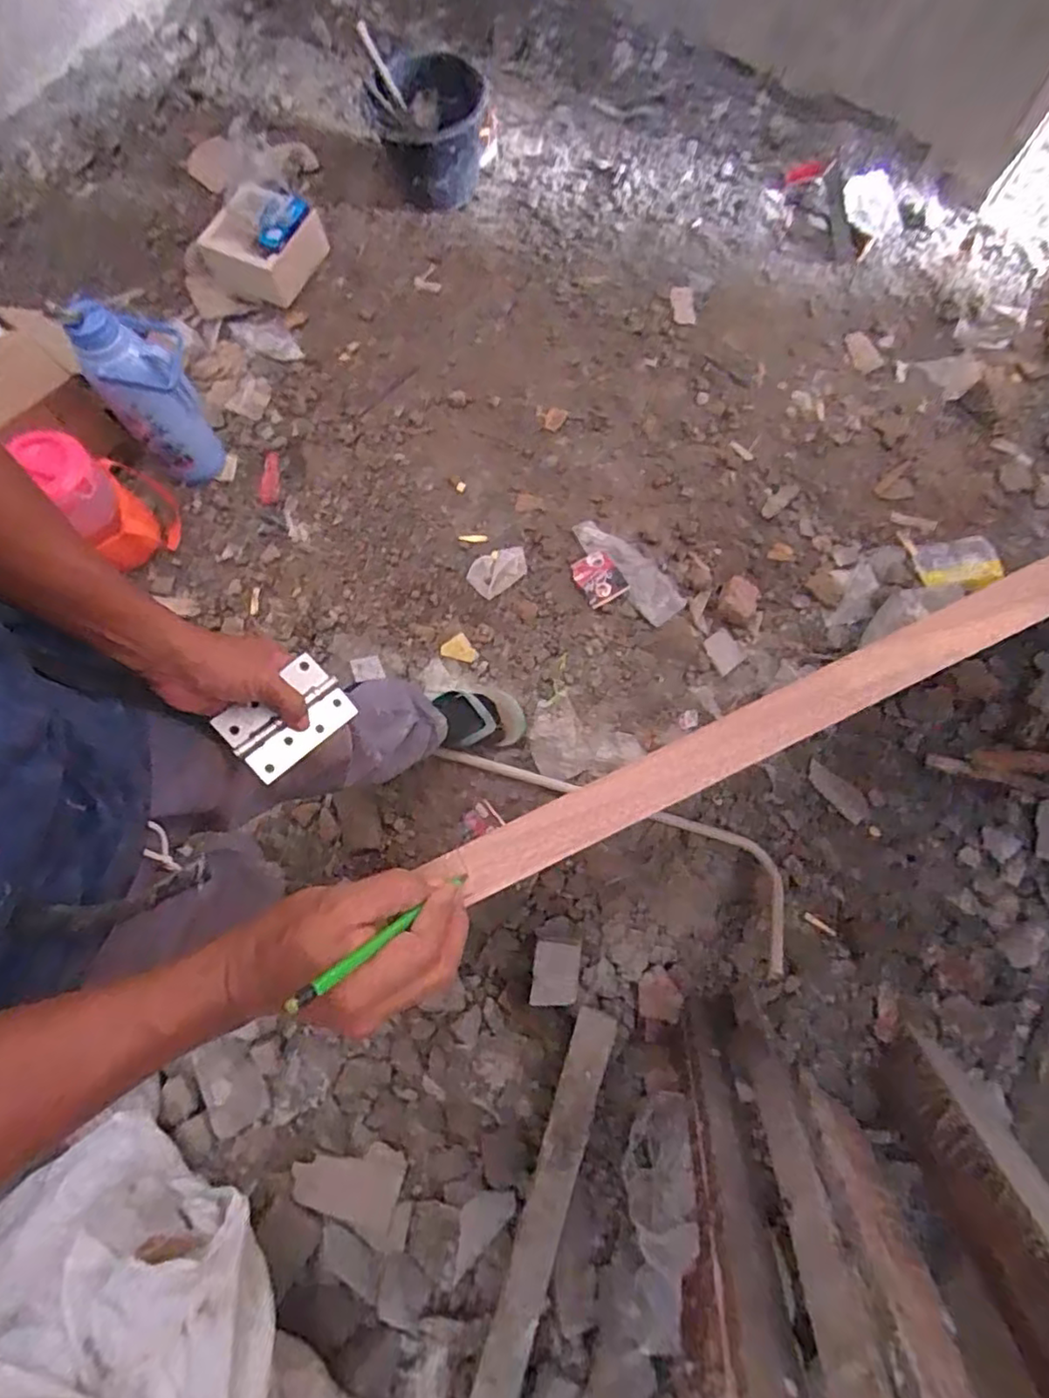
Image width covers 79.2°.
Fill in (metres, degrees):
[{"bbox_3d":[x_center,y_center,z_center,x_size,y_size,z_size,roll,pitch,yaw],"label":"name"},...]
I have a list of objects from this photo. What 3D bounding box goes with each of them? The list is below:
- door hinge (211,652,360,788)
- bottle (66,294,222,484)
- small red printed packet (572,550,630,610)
[{"bbox_3d":[-0.207,0.017,0.557,0.101,0.010,0.068,-44,99,-28],"label":"door hinge"},{"bbox_3d":[-0.698,-0.581,1.217,0.181,0.378,0.123,-36,78,-11],"label":"bottle"},{"bbox_3d":[0.155,-0.256,1.337,0.092,0.009,0.116,-28,77,-9],"label":"small red printed packet"}]

